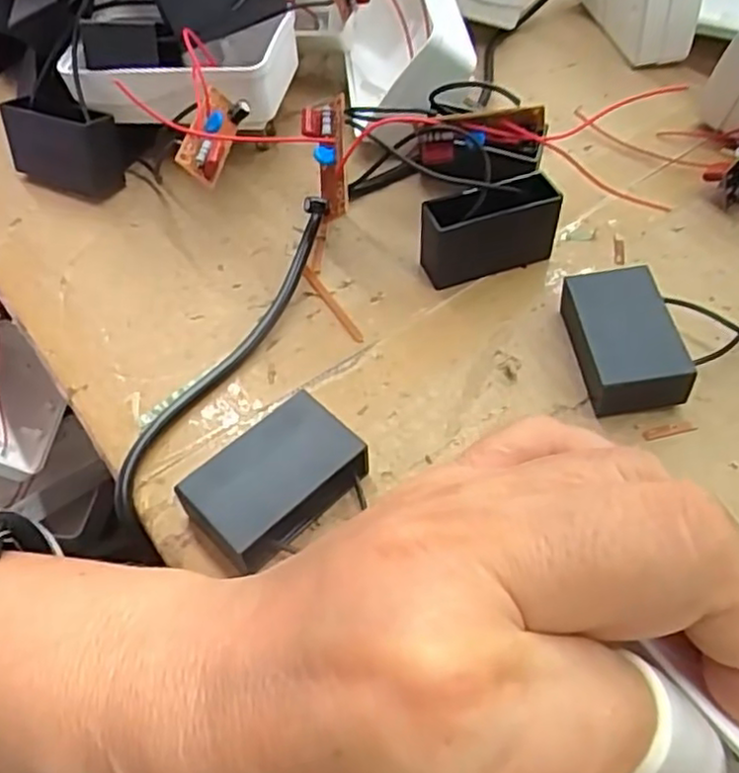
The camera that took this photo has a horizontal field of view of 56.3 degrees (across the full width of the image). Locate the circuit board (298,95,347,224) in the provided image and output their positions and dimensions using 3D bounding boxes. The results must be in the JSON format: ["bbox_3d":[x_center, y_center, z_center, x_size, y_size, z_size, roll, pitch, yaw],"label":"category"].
[{"bbox_3d":[-0.017,-0.083,0.251,0.016,0.015,0.044,-3,88,0],"label":"circuit board"}]

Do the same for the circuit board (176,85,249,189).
[{"bbox_3d":[-0.058,-0.095,0.256,0.017,0.015,0.043,6,53,8],"label":"circuit board"}]

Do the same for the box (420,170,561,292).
[{"bbox_3d":[0.044,-0.057,0.253,0.048,0.031,0.016,-14,54,-8],"label":"box"}]

